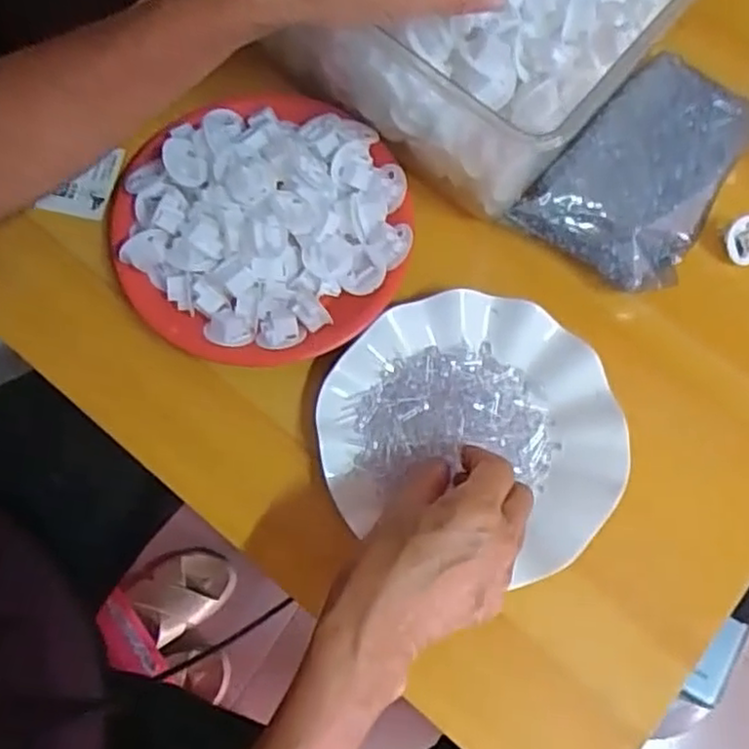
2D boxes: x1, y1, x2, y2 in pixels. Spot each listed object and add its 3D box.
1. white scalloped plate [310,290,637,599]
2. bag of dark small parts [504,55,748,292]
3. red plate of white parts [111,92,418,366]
[{"bbox_3d":[0.056,0.040,0.439,0.169,0.021,0.178,0,74,-1],"label":"white scalloped plate"},{"bbox_3d":[0.189,-0.143,0.492,0.112,0.031,0.166,35,77,8],"label":"bag of dark small parts"},{"bbox_3d":[-0.074,-0.102,0.456,0.188,0.044,0.183,0,74,-1],"label":"red plate of white parts"}]

